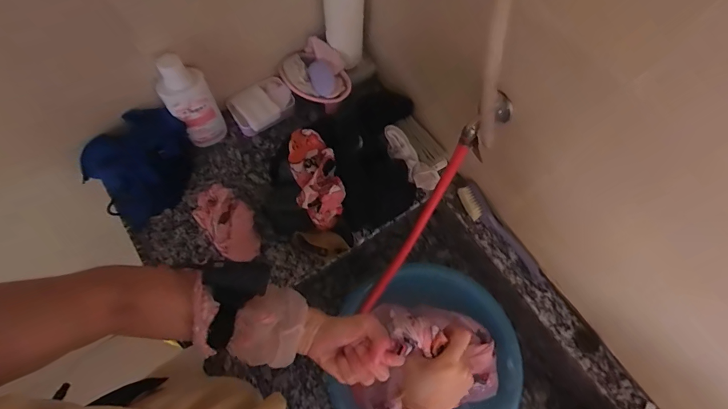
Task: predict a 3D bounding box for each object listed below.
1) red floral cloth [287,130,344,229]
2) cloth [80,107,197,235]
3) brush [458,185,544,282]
[{"bbox_3d":[-0.083,-0.046,0.686,0.076,0.057,0.170,-17,86,-8],"label":"red floral cloth"},{"bbox_3d":[-0.408,-0.069,0.735,0.190,0.171,0.042,-34,30,-12],"label":"cloth"},{"bbox_3d":[0.255,0.057,0.749,0.046,0.036,0.221,-31,72,-12],"label":"brush"}]

